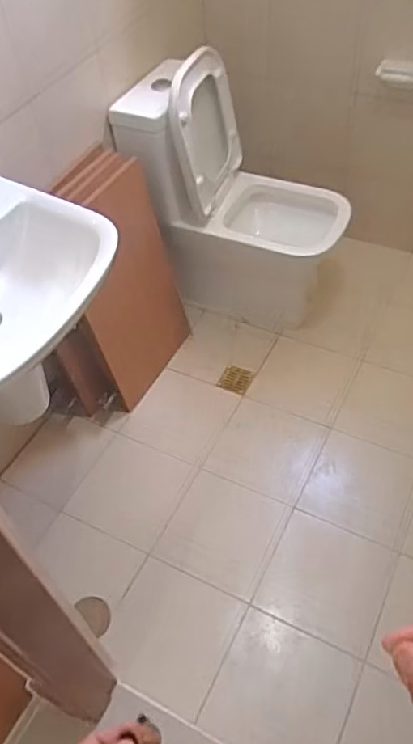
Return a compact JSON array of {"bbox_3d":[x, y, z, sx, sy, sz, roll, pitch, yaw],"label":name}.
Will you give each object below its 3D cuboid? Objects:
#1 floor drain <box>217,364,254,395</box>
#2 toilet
[{"bbox_3d":[0.099,0.023,1.962,0.103,0.015,0.093,17,57,17],"label":"floor drain"},{"bbox_3d":[0.114,-0.540,1.905,0.688,0.766,0.334,14,53,16],"label":"toilet"}]

